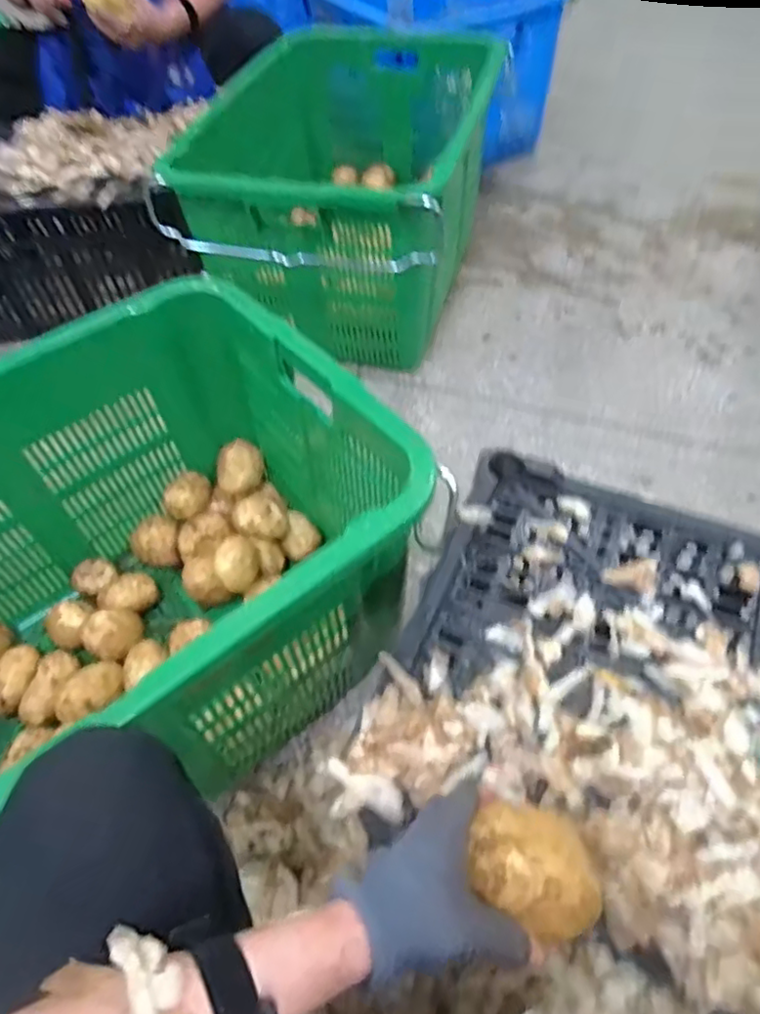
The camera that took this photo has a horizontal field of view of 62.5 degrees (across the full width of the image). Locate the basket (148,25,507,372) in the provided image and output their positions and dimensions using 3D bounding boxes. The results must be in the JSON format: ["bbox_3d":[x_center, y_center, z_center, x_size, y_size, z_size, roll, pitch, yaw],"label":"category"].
[{"bbox_3d":[-0.051,-0.662,1.248,0.483,0.315,0.744,9,54,11],"label":"basket"}]

